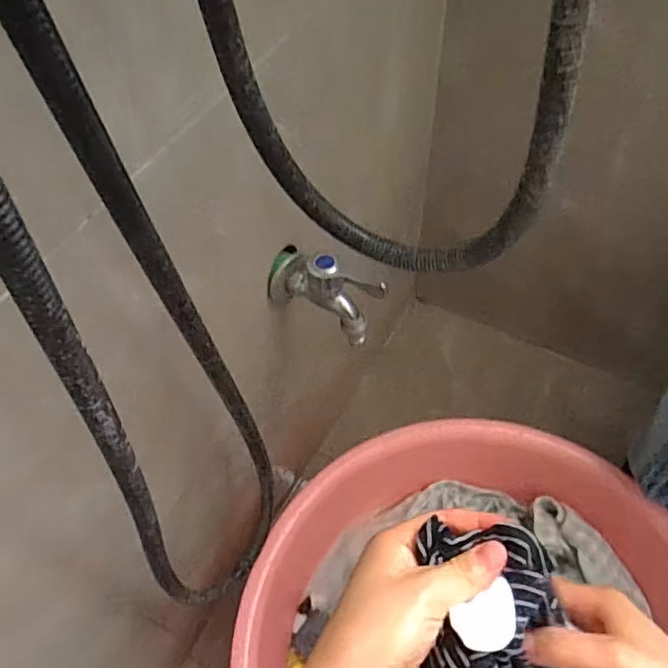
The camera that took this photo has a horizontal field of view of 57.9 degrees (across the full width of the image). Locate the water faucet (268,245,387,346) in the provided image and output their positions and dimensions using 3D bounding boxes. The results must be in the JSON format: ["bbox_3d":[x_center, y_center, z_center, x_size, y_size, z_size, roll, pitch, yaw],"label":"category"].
[{"bbox_3d":[-0.009,-0.031,0.494,0.103,0.075,0.043,35,64,21],"label":"water faucet"}]

